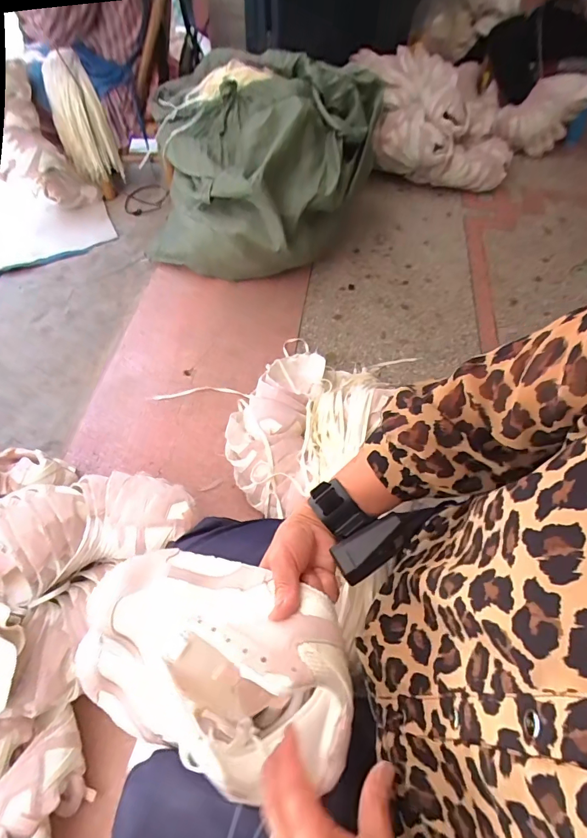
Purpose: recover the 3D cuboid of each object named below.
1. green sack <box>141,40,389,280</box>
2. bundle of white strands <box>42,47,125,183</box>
[{"bbox_3d":[-0.111,-0.714,1.191,0.596,0.436,0.503,10,60,4],"label":"green sack"},{"bbox_3d":[-0.694,-0.967,1.342,0.172,0.365,0.037,0,57,-3],"label":"bundle of white strands"}]

